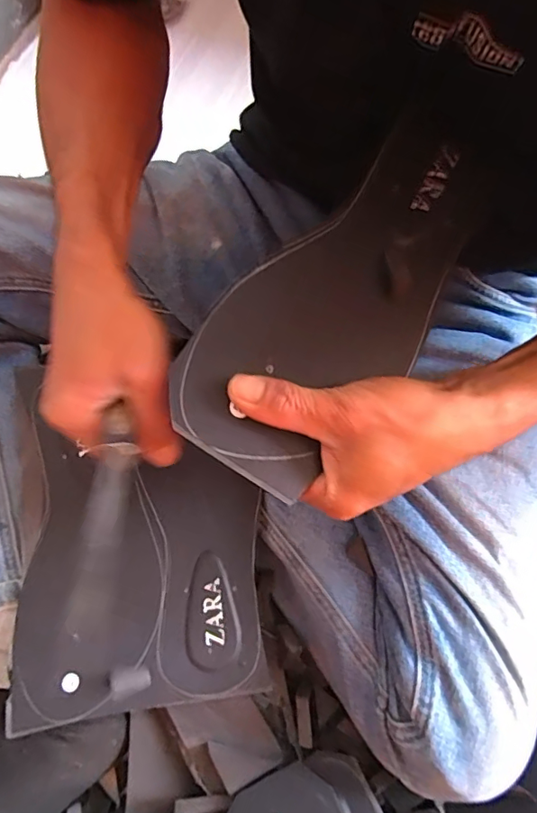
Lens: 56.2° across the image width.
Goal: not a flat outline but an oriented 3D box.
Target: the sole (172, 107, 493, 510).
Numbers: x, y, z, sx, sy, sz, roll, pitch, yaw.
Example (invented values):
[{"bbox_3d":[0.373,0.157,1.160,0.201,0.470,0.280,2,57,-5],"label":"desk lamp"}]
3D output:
[{"bbox_3d":[0.047,-0.065,0.274,0.093,0.007,0.232,41,77,3],"label":"sole"}]

